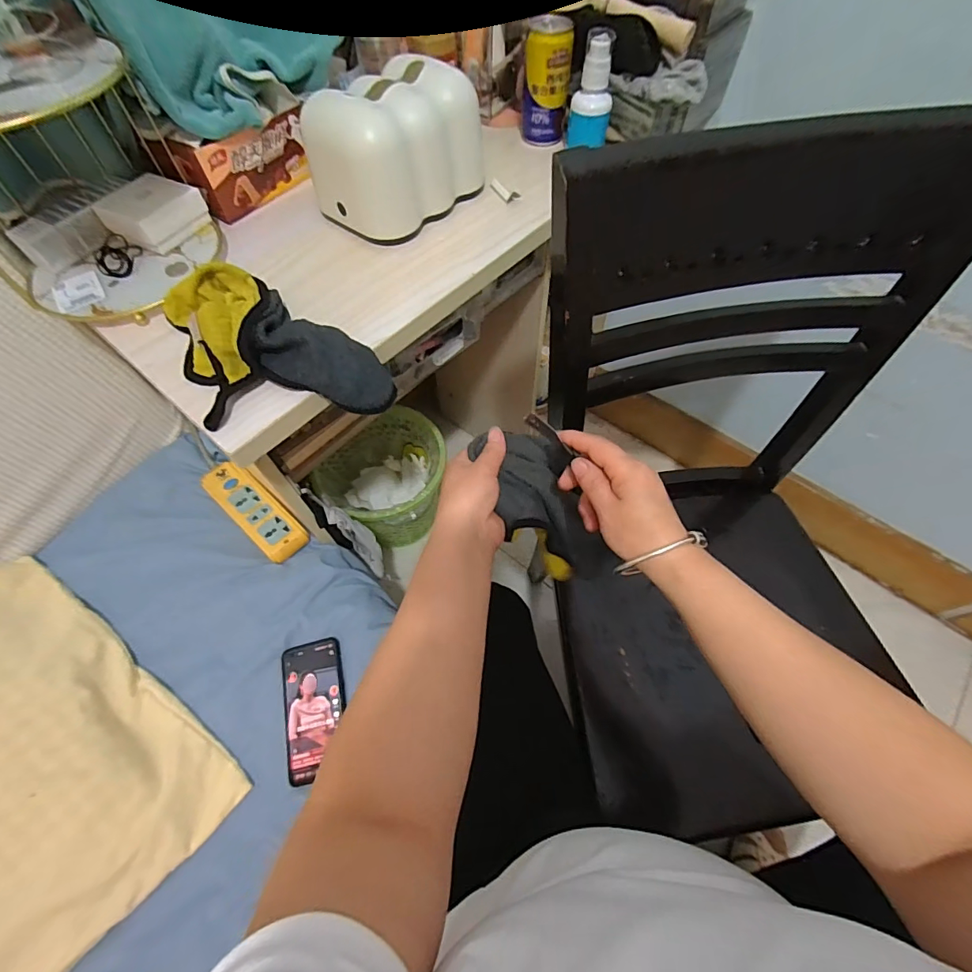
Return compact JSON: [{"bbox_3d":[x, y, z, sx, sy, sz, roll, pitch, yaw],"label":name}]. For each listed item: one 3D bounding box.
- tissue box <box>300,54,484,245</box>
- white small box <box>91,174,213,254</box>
[{"bbox_3d":[-0.095,-0.373,0.508,0.116,0.110,0.174,32,67,17],"label":"tissue box"},{"bbox_3d":[-0.359,-0.298,0.499,0.074,0.036,0.083,28,66,16],"label":"white small box"}]

